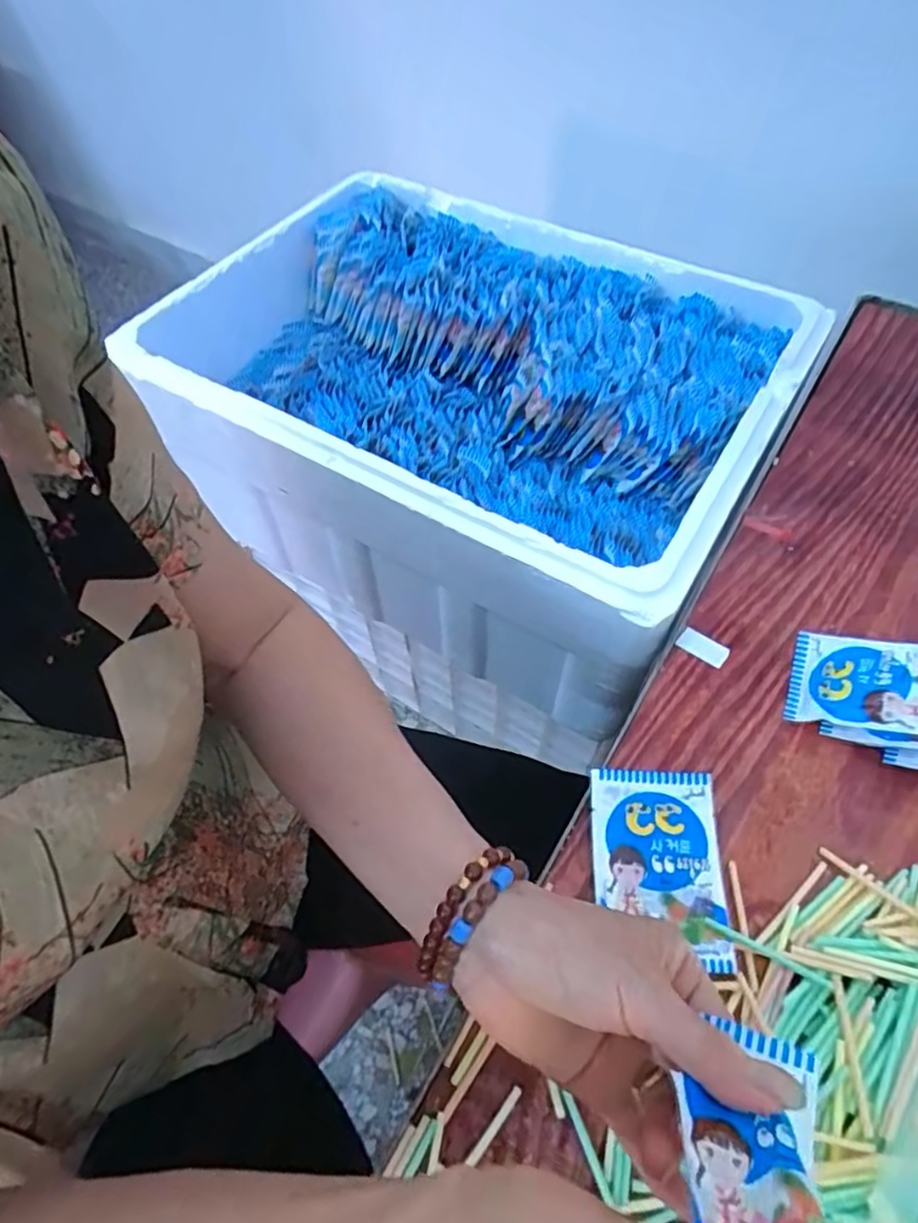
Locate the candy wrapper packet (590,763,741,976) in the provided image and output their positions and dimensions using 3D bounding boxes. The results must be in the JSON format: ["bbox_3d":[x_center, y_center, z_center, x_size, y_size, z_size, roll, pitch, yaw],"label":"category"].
[{"bbox_3d":[0.112,0.140,0.365,0.070,0.010,0.099,1,58,4],"label":"candy wrapper packet"}]

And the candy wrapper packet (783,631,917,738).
[{"bbox_3d":[0.258,0.044,0.394,0.102,0.009,0.062,5,56,38],"label":"candy wrapper packet"}]

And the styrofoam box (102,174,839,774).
[{"bbox_3d":[0.002,-0.214,0.669,0.569,0.208,0.409,28,63,18],"label":"styrofoam box"}]

